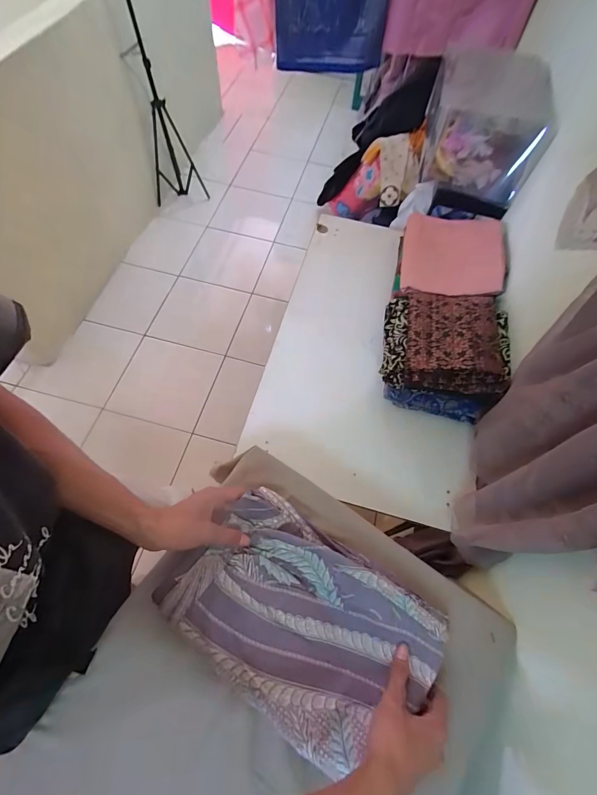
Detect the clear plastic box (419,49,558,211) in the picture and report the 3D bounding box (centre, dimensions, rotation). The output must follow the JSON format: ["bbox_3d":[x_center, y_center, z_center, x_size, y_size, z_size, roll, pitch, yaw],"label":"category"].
[{"bbox_3d":[0.444,-0.645,0.864,0.267,0.189,0.334,17,64,5],"label":"clear plastic box"}]

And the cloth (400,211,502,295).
[{"bbox_3d":[0.397,-0.362,0.915,0.248,0.024,0.181,11,107,14],"label":"cloth"}]

